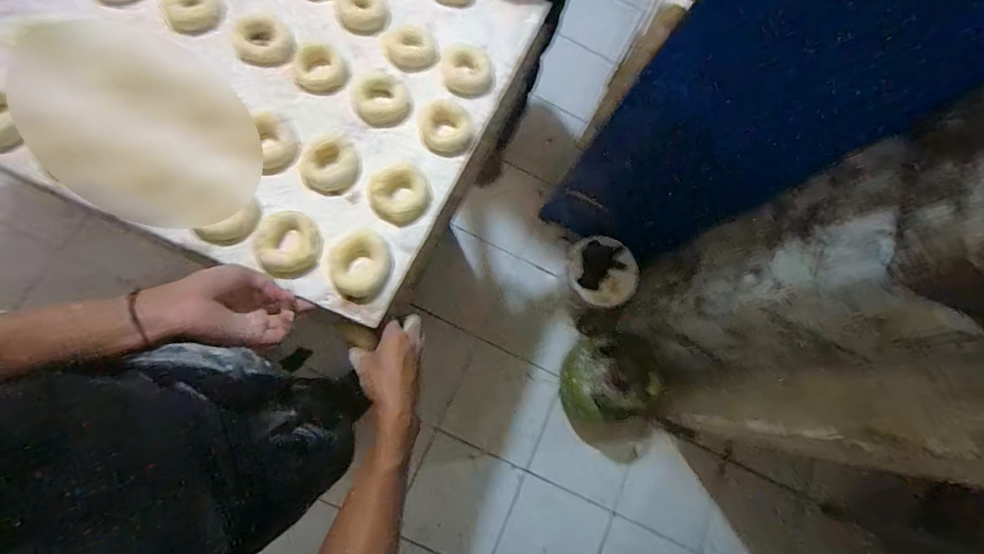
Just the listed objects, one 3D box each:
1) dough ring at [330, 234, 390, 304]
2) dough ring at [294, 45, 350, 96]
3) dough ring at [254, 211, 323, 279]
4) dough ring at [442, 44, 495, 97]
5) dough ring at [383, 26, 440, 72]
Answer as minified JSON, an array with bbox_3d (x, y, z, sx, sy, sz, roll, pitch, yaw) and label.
[{"bbox_3d":[-0.146,-0.010,0.493,0.065,0.015,0.075,-21,80,-13],"label":"dough ring"},{"bbox_3d":[-0.226,-0.275,0.582,0.064,0.017,0.067,2,76,-8],"label":"dough ring"},{"bbox_3d":[-0.228,-0.039,0.493,0.069,0.014,0.078,-20,80,-13],"label":"dough ring"},{"bbox_3d":[-0.031,-0.287,0.611,0.070,0.024,0.066,2,76,-8],"label":"dough ring"},{"bbox_3d":[-0.113,-0.320,0.610,0.075,0.021,0.062,-4,77,-10],"label":"dough ring"}]

